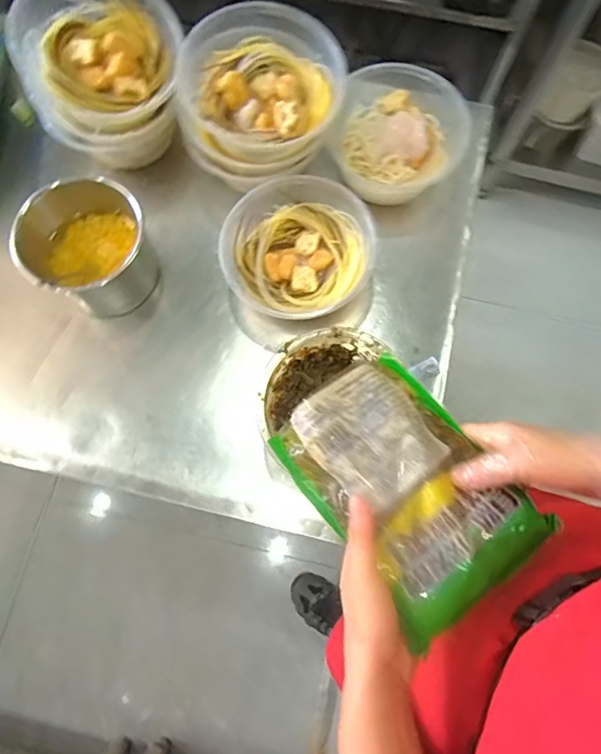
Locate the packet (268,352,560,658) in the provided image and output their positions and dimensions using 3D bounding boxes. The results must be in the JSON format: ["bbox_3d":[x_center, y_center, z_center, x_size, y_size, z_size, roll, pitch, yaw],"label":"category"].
[{"bbox_3d":[0.081,0.079,0.389,0.133,0.049,0.184,-37,78,-9],"label":"packet"}]

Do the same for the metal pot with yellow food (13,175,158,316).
[{"bbox_3d":[-0.239,-0.142,0.571,0.139,0.101,0.111,-26,76,-6],"label":"metal pot with yellow food"}]

